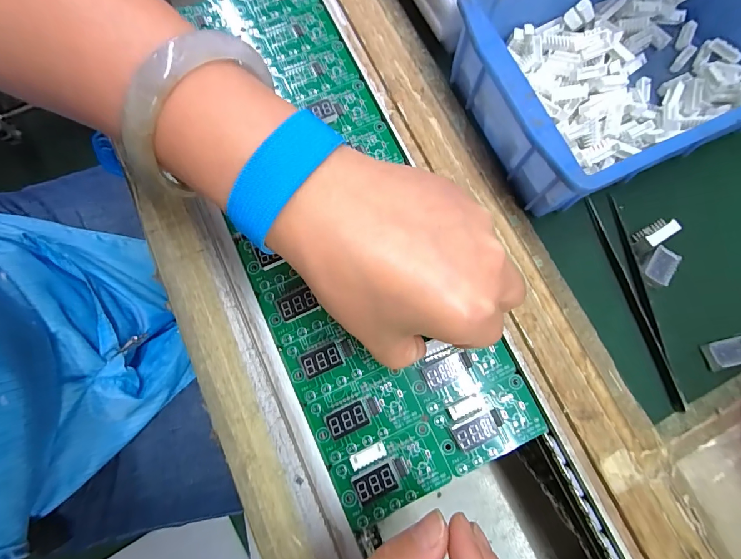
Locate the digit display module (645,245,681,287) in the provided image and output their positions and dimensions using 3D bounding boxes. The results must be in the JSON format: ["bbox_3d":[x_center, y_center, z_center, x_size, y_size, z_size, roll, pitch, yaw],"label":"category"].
[{"bbox_3d":[0.178,-0.008,0.230,0.015,0.007,0.023,28,78,5],"label":"digit display module"}]

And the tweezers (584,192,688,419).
[{"bbox_3d":[0.163,0.010,0.227,0.018,0.008,0.132,-13,78,-4],"label":"tweezers"}]

